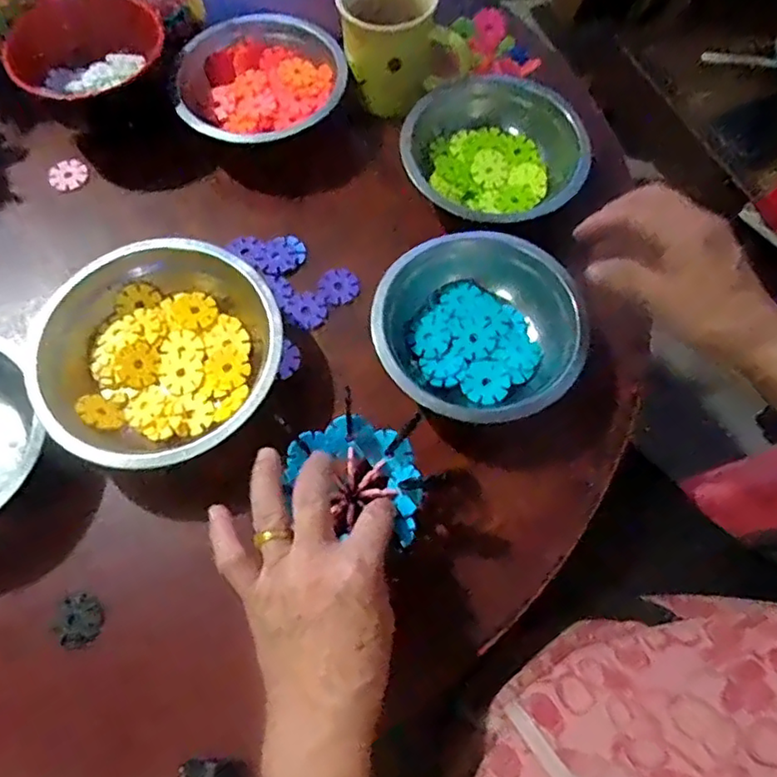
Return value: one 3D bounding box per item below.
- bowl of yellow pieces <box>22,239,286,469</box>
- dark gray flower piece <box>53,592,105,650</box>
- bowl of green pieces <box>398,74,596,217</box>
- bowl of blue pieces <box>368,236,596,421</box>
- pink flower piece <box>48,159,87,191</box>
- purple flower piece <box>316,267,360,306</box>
[{"bbox_3d":[-0.159,-0.024,0.427,0.164,0.044,0.160,0,67,0],"label":"bowl of yellow pieces"},{"bbox_3d":[-0.194,0.146,0.382,0.027,0.006,0.031,8,68,3],"label":"dark gray flower piece"},{"bbox_3d":[0.086,-0.192,0.490,0.146,0.047,0.136,19,69,8],"label":"bowl of green pieces"},{"bbox_3d":[0.063,-0.041,0.432,0.143,0.048,0.134,0,67,0],"label":"bowl of blue pieces"},{"bbox_3d":[-0.274,-0.182,0.519,0.029,0.005,0.030,0,67,0],"label":"pink flower piece"},{"bbox_3d":[-0.039,-0.080,0.475,0.032,0.007,0.029,18,69,7],"label":"purple flower piece"}]

